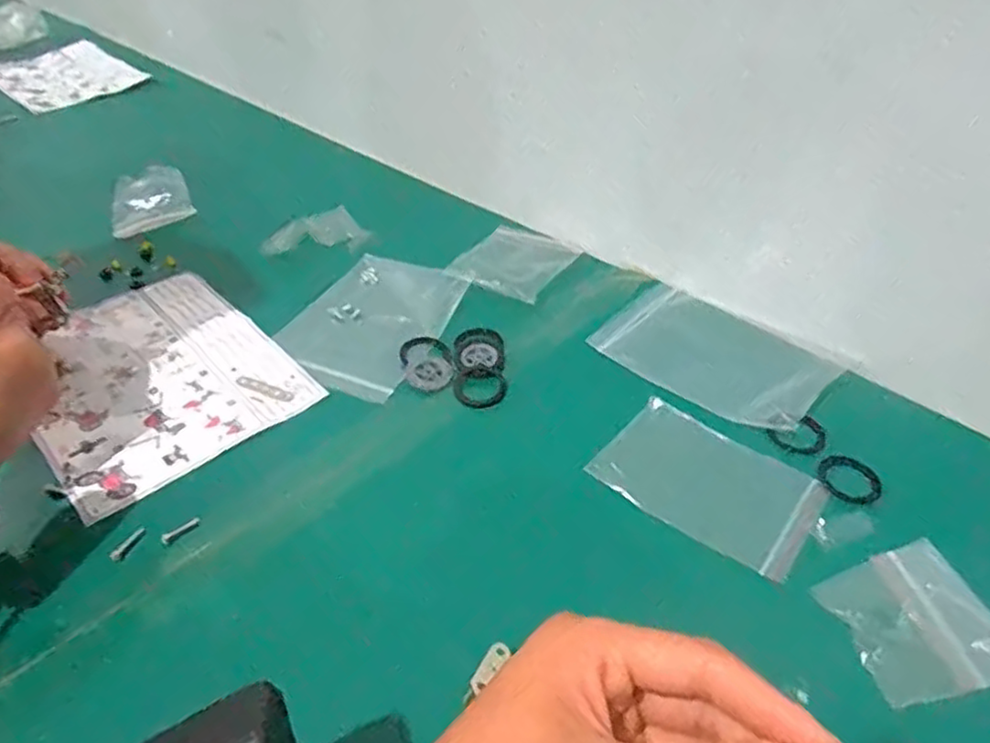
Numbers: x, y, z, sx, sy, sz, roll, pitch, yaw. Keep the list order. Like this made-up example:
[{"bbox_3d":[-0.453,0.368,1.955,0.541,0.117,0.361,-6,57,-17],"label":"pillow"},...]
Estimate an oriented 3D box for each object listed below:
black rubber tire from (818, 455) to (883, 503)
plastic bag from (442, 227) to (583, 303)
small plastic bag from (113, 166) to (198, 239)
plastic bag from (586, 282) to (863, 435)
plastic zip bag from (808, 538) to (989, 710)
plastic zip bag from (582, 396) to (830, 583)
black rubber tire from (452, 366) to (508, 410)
[{"bbox_3d":[0.226,0.069,0.440,0.038,0.004,0.037,0,41,0],"label":"black rubber tire"},{"bbox_3d":[0.019,-0.101,0.621,0.083,0.009,0.116,25,42,18],"label":"plastic bag"},{"bbox_3d":[-0.357,-0.180,0.716,0.075,0.015,0.117,-18,44,-19],"label":"small plastic bag"},{"bbox_3d":[0.172,-0.021,0.531,0.162,0.009,0.124,31,50,31],"label":"plastic bag"},{"bbox_3d":[0.217,0.127,0.356,0.074,0.020,0.075,-11,42,-12],"label":"plastic zip bag"},{"bbox_3d":[0.133,0.069,0.435,0.127,0.007,0.083,28,53,27],"label":"plastic zip bag"},{"bbox_3d":[-0.011,0.011,0.507,0.038,0.005,0.039,2,41,3],"label":"black rubber tire"}]

